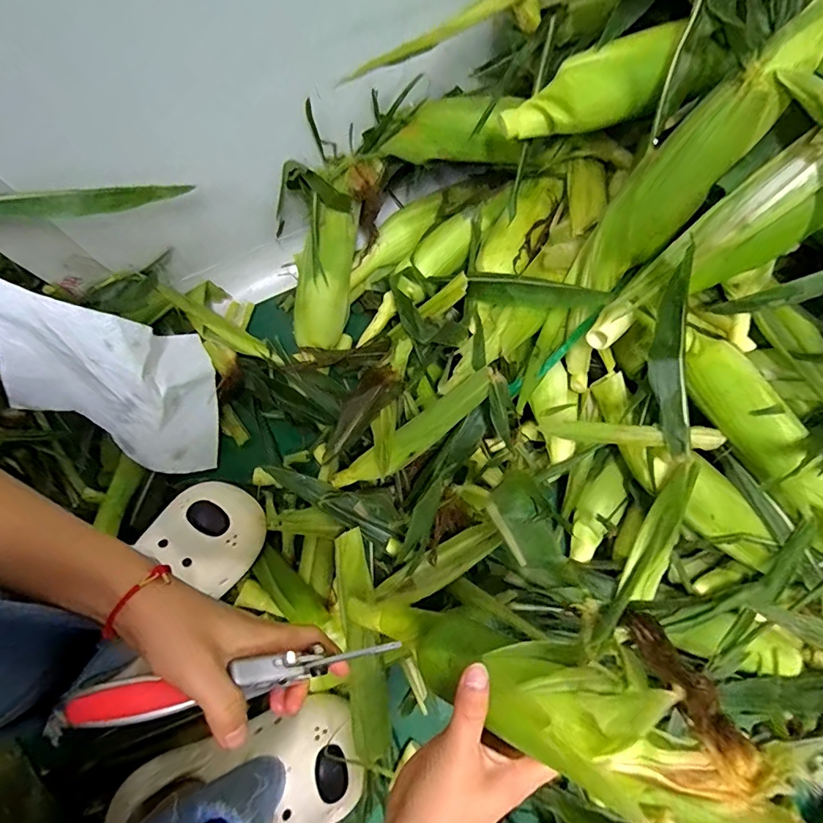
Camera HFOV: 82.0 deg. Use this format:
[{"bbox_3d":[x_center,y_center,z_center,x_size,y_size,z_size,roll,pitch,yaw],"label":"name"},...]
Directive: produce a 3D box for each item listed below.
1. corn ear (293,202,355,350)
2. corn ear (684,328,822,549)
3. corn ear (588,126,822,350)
[{"bbox_3d":[-0.106,-0.157,0.575,0.061,0.052,0.167,13,106,2],"label":"corn ear"},{"bbox_3d":[0.350,0.033,0.455,0.065,0.051,0.262,-39,80,-9],"label":"corn ear"},{"bbox_3d":[0.255,-0.141,0.380,0.264,0.051,0.061,-36,77,29],"label":"corn ear"}]

